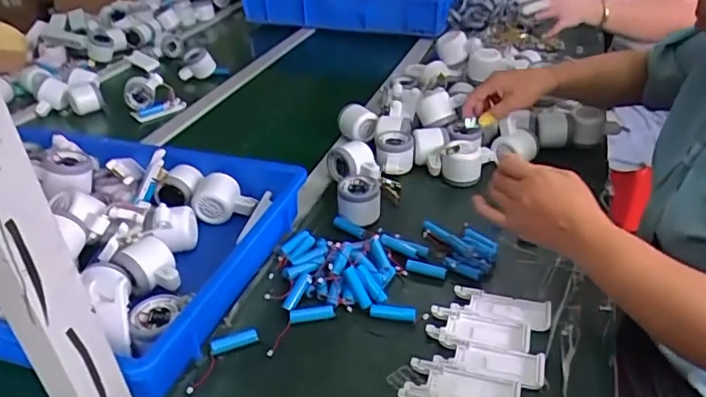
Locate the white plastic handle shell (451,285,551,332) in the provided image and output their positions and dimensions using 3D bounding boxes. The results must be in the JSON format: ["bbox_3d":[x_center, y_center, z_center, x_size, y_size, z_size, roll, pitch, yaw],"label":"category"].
[{"bbox_3d":[0.162,0.117,0.587,0.102,0.010,0.039,8,36,16],"label":"white plastic handle shell"}]

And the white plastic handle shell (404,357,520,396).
[{"bbox_3d":[0.104,0.177,0.510,0.102,0.009,0.040,7,36,15],"label":"white plastic handle shell"}]

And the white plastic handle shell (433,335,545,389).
[{"bbox_3d":[0.135,0.159,0.532,0.102,0.009,0.040,7,36,14],"label":"white plastic handle shell"}]

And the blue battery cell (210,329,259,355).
[{"bbox_3d":[-0.124,0.151,0.567,0.049,0.016,0.013,-15,36,-17],"label":"blue battery cell"}]

